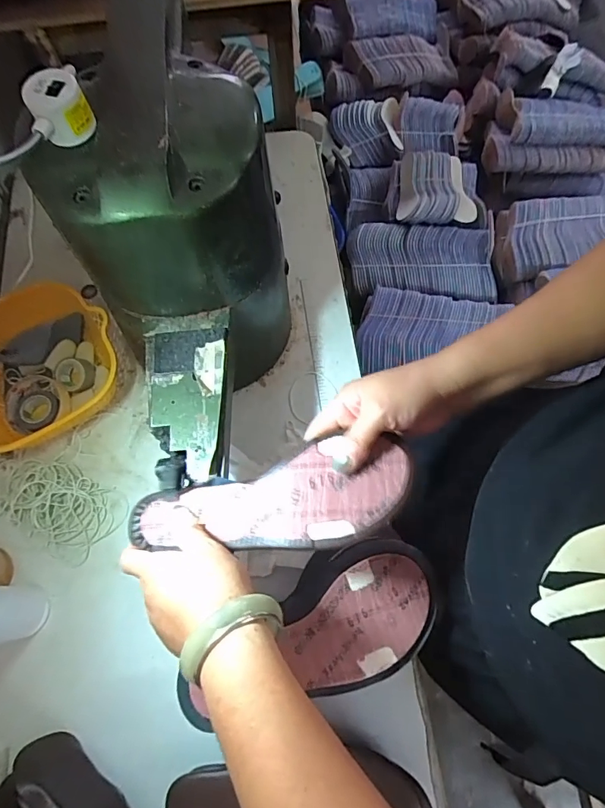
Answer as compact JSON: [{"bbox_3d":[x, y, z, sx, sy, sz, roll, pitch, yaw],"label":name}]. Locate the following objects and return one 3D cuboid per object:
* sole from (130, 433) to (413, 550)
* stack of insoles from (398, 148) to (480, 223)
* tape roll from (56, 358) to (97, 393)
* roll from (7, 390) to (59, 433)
[{"bbox_3d":[-0.028,0.080,0.365,0.231,0.018,0.076,-9,70,9],"label":"sole"},{"bbox_3d":[0.402,-0.640,1.337,0.227,0.073,0.216,3,70,2],"label":"stack of insoles"},{"bbox_3d":[-0.314,-0.039,0.614,0.053,0.025,0.048,-7,70,-1],"label":"tape roll"},{"bbox_3d":[-0.358,0.011,0.600,0.060,0.016,0.061,0,70,1],"label":"roll"}]

